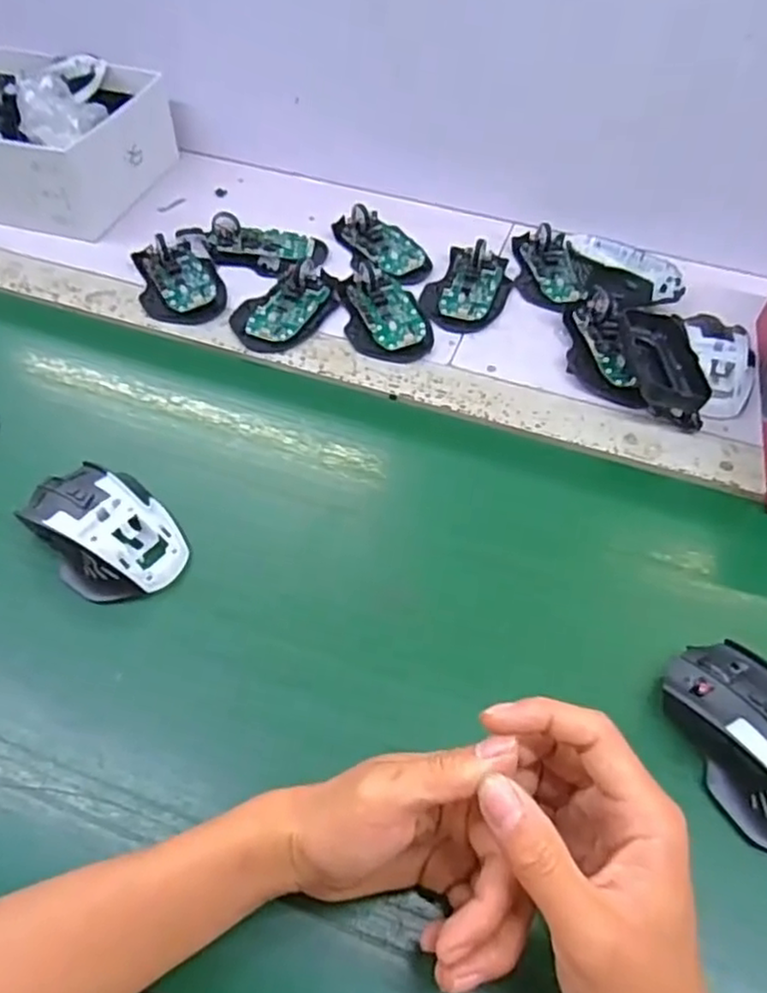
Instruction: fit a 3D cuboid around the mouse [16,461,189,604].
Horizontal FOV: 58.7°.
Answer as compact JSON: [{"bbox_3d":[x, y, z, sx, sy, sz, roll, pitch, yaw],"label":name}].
[{"bbox_3d":[-0.179,0.020,0.435,0.102,0.036,0.069,35,58,23],"label":"mouse"}]

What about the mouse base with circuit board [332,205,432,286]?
[{"bbox_3d":[0.000,-0.246,0.661,0.065,0.026,0.108,-21,55,-18],"label":"mouse base with circuit board"}]

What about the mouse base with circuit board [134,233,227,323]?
[{"bbox_3d":[-0.185,-0.197,0.618,0.072,0.020,0.102,-13,53,-12],"label":"mouse base with circuit board"}]

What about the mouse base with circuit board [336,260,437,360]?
[{"bbox_3d":[0.002,-0.162,0.597,0.069,0.026,0.107,-9,53,-9],"label":"mouse base with circuit board"}]

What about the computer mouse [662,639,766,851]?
[{"bbox_3d":[0.202,0.134,0.363,0.065,0.044,0.120,-21,55,-17],"label":"computer mouse"}]

